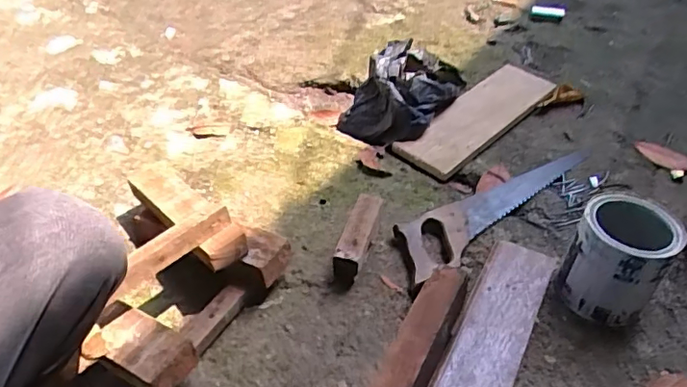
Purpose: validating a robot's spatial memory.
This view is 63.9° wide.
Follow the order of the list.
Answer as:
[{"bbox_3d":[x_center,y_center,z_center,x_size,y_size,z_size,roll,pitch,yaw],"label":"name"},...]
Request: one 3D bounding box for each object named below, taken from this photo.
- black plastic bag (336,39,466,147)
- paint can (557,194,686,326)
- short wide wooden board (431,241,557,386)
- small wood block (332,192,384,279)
[{"bbox_3d":[0.102,-0.198,0.999,0.181,0.097,0.239,21,48,22],"label":"black plastic bag"},{"bbox_3d":[0.332,0.081,0.675,0.101,0.145,0.098,-1,44,1],"label":"paint can"},{"bbox_3d":[0.171,0.185,0.656,0.081,0.020,0.357,21,47,19],"label":"short wide wooden board"},{"bbox_3d":[0.020,0.062,0.743,0.037,0.060,0.121,12,46,14],"label":"small wood block"}]

